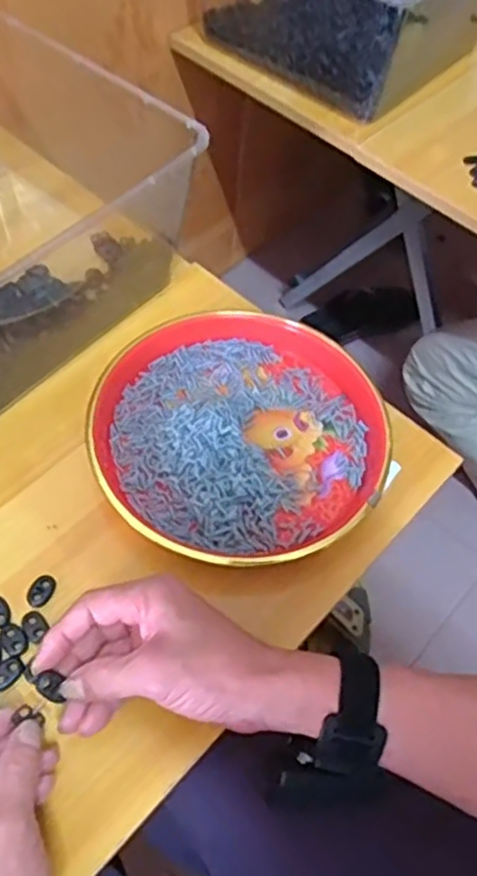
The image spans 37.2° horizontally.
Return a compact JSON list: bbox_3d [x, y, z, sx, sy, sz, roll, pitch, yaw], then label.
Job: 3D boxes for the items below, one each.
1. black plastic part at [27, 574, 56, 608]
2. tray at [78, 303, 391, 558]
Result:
[{"bbox_3d":[-0.134,0.103,0.481,0.016,0.004,0.023,19,58,7],"label":"black plastic part"},{"bbox_3d":[0.001,-0.007,0.547,0.220,0.030,0.207,2,57,-3],"label":"tray"}]

